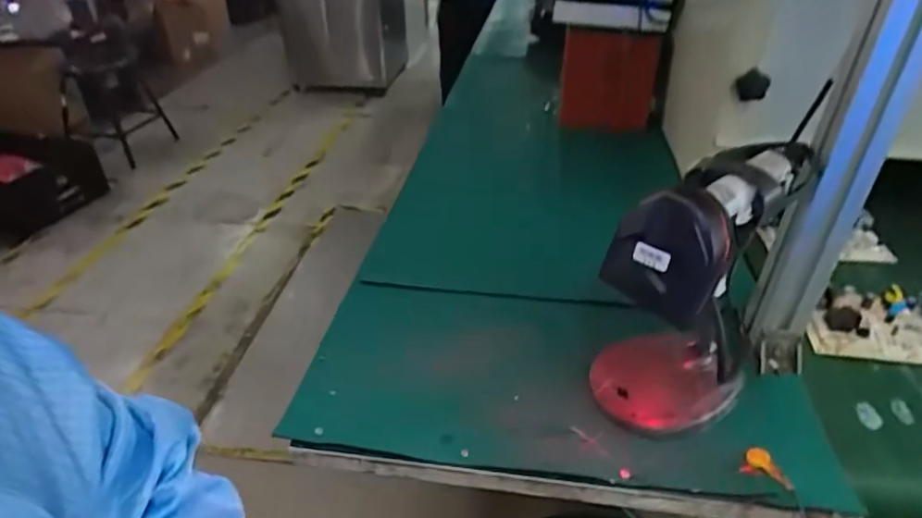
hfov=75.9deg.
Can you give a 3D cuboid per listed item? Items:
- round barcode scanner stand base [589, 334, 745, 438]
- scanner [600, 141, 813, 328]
[{"bbox_3d":[0.177,0.106,0.530,0.118,0.023,0.109,-1,35,1],"label":"round barcode scanner stand base"},{"bbox_3d":[0.182,-0.030,0.441,0.082,0.076,0.172,25,43,33],"label":"scanner"}]

